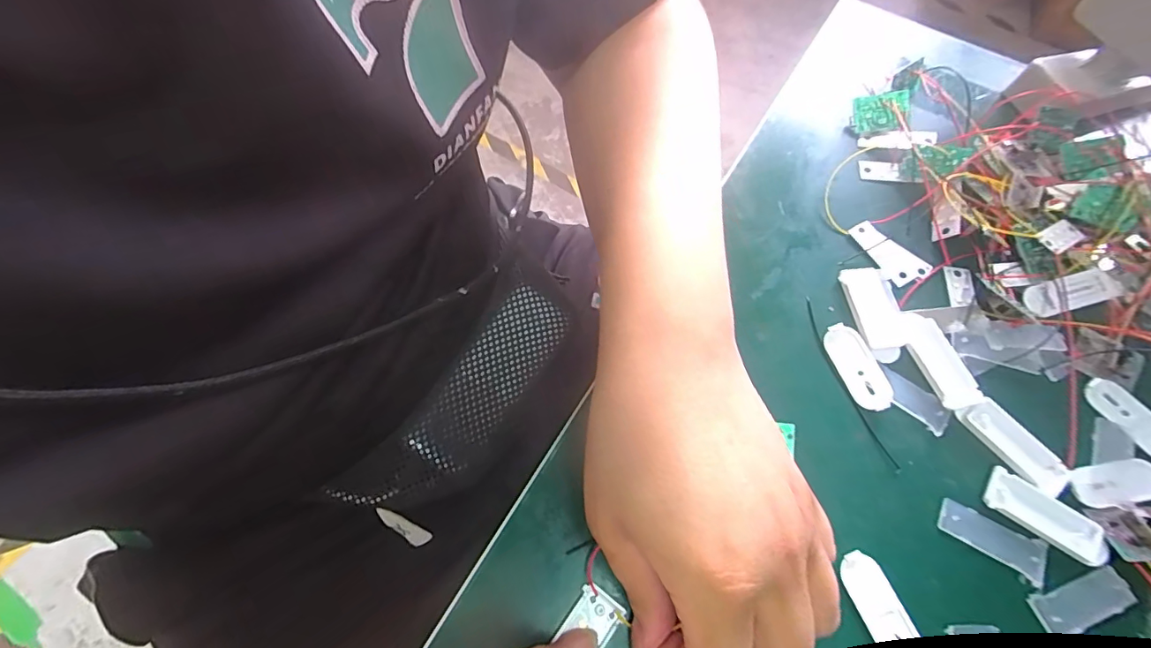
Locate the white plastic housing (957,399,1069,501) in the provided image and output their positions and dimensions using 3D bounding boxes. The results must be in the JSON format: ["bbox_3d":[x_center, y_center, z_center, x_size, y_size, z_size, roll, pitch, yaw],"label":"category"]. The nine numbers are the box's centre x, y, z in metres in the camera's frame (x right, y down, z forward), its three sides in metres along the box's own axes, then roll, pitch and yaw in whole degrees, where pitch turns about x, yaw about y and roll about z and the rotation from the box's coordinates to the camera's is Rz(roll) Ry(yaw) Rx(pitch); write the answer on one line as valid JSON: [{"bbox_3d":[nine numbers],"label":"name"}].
[{"bbox_3d":[0.230,0.063,0.266,0.022,0.006,0.056,-35,71,-17],"label":"white plastic housing"}]

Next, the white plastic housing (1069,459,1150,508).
[{"bbox_3d":[0.281,0.082,0.262,0.051,0.006,0.021,-7,66,-6],"label":"white plastic housing"}]

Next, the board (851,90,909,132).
[{"bbox_3d":[0.213,-0.149,0.358,0.034,0.005,0.027,4,89,30],"label":"board"}]

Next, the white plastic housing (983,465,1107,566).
[{"bbox_3d":[0.234,0.095,0.252,0.056,0.004,0.022,31,68,11],"label":"white plastic housing"}]

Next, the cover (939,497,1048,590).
[{"bbox_3d":[0.204,0.105,0.248,0.048,0.004,0.020,25,67,9],"label":"cover"}]

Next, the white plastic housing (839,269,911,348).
[{"bbox_3d":[0.176,-0.011,0.300,0.027,0.005,0.051,-4,65,-4],"label":"white plastic housing"}]

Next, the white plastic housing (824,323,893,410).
[{"bbox_3d":[0.157,0.024,0.284,0.020,0.008,0.050,-19,67,-10],"label":"white plastic housing"}]

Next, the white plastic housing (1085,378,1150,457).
[{"bbox_3d":[0.301,0.050,0.276,0.017,0.007,0.046,-29,70,-14],"label":"white plastic housing"}]

